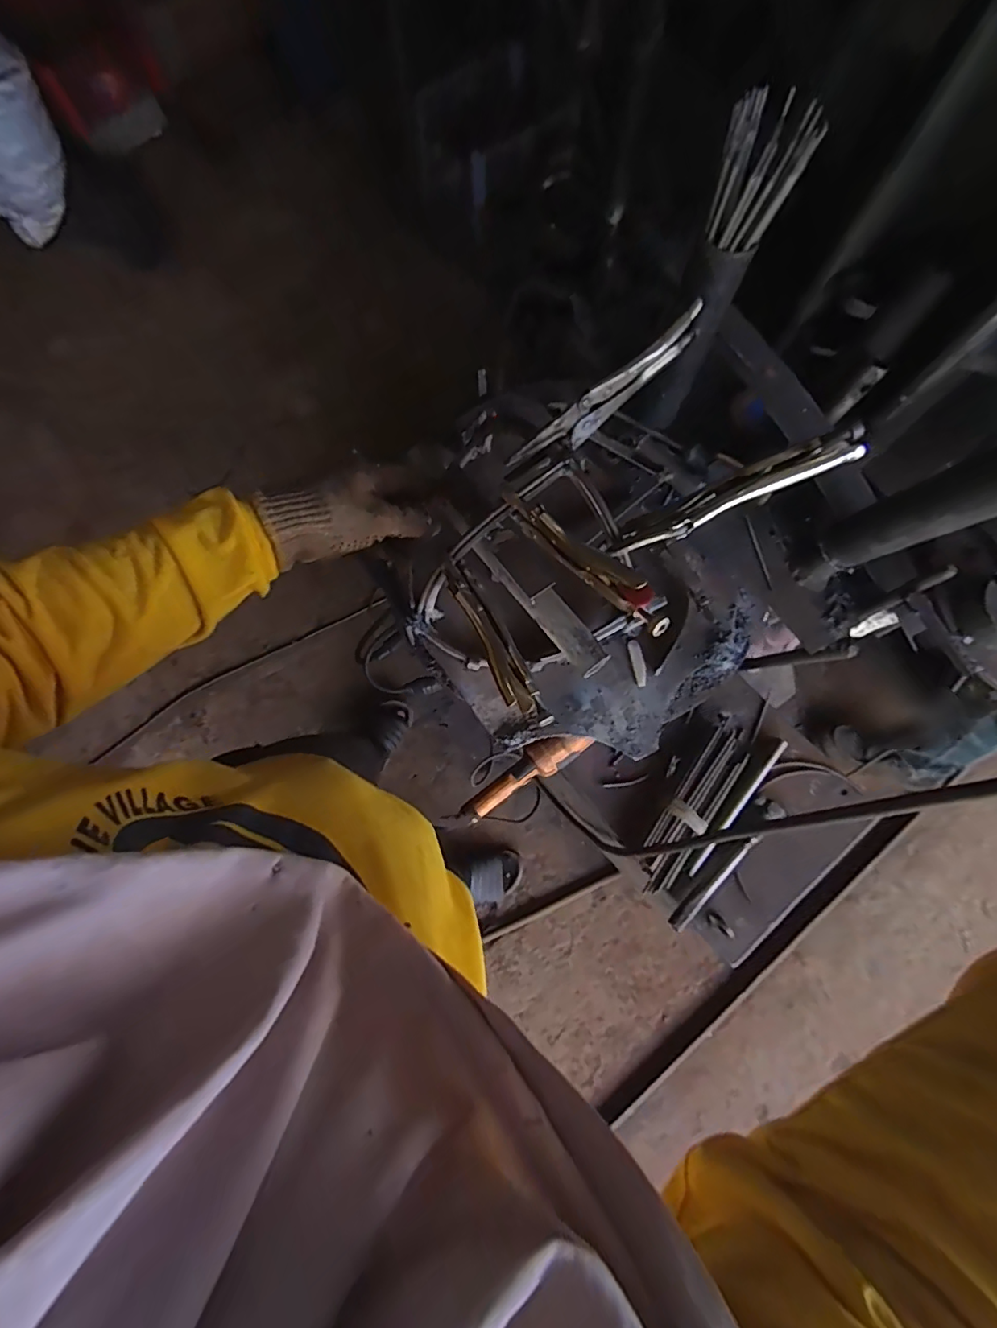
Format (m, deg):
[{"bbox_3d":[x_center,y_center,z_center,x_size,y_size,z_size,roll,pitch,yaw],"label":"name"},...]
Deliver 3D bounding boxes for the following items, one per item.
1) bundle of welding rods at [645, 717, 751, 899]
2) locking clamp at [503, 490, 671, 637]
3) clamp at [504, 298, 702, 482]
[{"bbox_3d":[0.291,0.206,0.802,0.066,0.025,0.274,36,78,8],"label":"bundle of welding rods"},{"bbox_3d":[0.058,-0.086,0.421,0.013,0.056,0.180,-37,57,-10],"label":"locking clamp"},{"bbox_3d":[0.093,-0.226,0.472,0.199,0.061,0.021,-37,79,-10],"label":"clamp"}]

